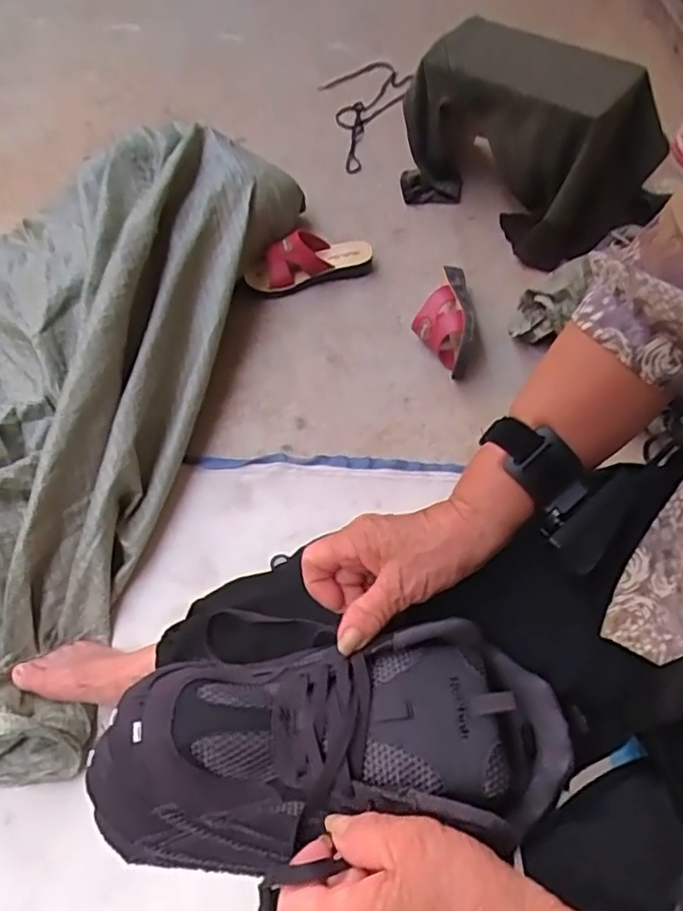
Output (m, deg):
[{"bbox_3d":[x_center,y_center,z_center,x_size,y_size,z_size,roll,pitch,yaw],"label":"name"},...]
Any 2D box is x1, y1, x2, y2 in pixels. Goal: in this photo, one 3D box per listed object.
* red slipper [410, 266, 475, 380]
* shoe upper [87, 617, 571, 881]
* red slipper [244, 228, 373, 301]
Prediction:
[{"bbox_3d":[0.164,-0.213,0.998,0.091,0.076,0.183,4,57,7],"label":"red slipper"},{"bbox_3d":[-0.013,0.171,0.370,0.284,0.092,0.115,-11,57,3],"label":"shoe upper"},{"bbox_3d":[-0.059,-0.349,1.091,0.223,0.078,0.071,-19,57,-7],"label":"red slipper"}]

